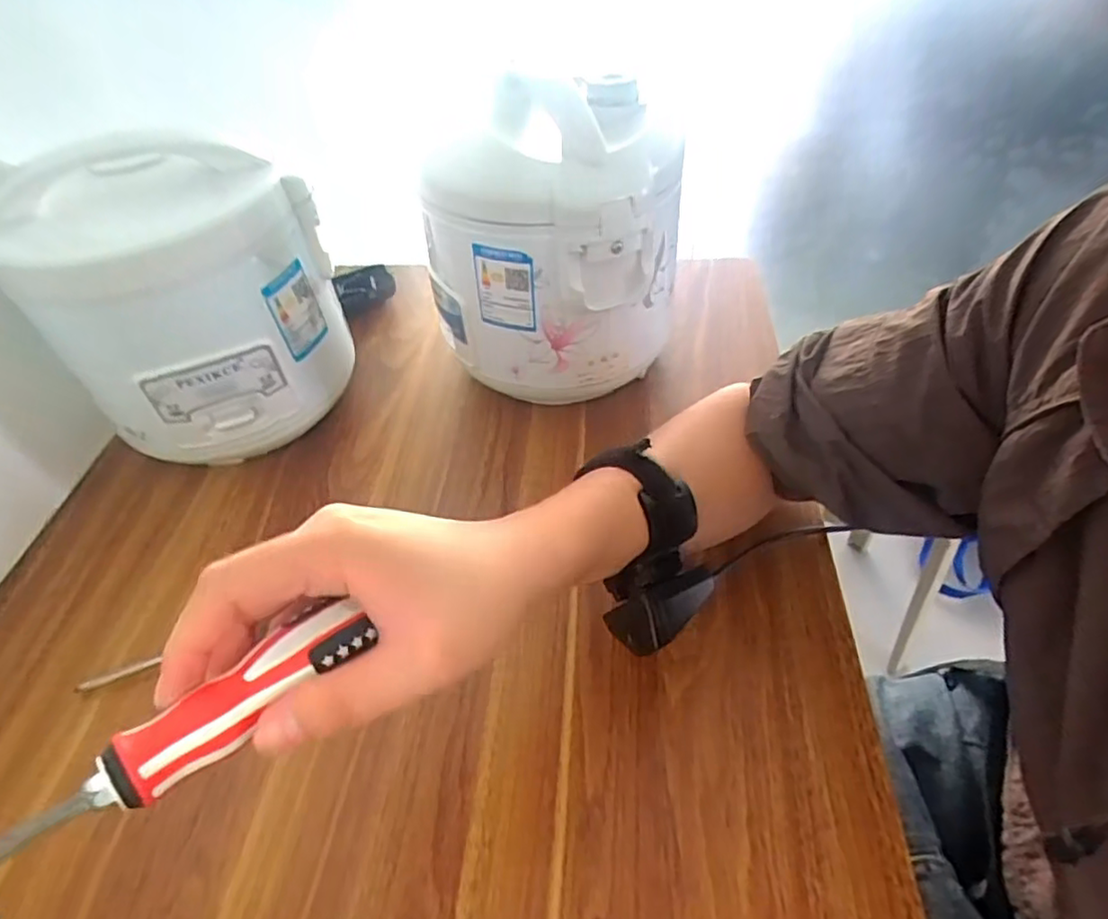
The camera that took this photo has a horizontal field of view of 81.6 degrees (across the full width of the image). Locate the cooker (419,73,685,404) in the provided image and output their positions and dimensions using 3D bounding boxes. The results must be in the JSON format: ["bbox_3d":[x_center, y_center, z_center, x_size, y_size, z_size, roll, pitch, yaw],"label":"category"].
[{"bbox_3d":[0.004,-0.172,0.531,0.188,0.236,0.175,8,48,12],"label":"cooker"}]

